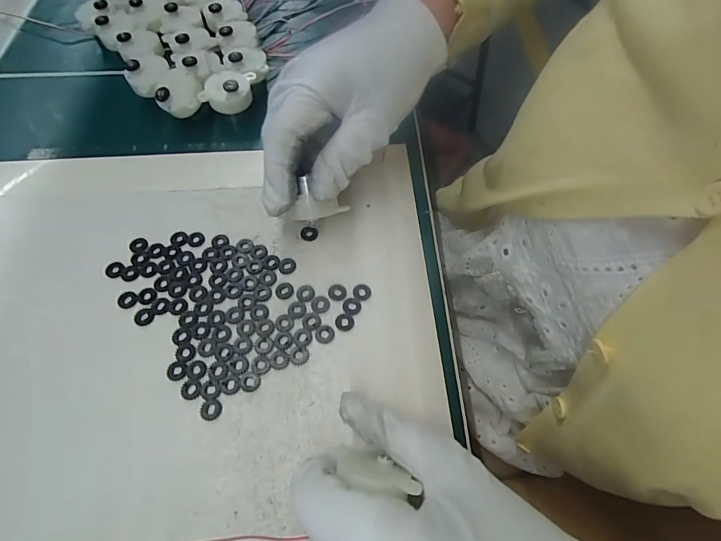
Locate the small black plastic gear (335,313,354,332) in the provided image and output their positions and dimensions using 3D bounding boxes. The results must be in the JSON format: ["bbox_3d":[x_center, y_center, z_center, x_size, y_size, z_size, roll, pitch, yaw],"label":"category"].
[{"bbox_3d":[-0.009,0.029,0.225,0.010,0.004,0.010,-12,63,-6],"label":"small black plastic gear"}]

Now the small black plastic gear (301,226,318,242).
[{"bbox_3d":[-0.033,-0.024,0.253,0.011,0.004,0.010,0,62,0],"label":"small black plastic gear"}]

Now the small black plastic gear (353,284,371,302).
[{"bbox_3d":[0.001,0.012,0.234,0.010,0.004,0.011,0,62,0],"label":"small black plastic gear"}]

